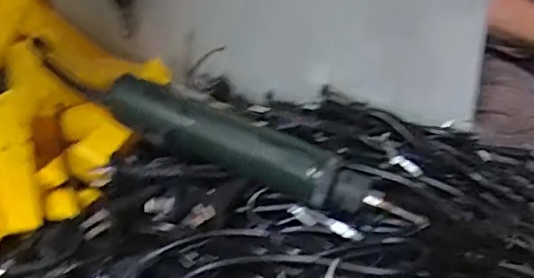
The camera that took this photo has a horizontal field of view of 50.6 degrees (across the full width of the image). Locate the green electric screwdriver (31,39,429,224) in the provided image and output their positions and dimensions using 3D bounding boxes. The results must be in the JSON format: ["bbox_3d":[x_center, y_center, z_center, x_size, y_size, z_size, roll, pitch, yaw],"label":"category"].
[{"bbox_3d":[-0.038,-0.003,0.437,0.312,0.038,0.034,22,30,8],"label":"green electric screwdriver"}]

